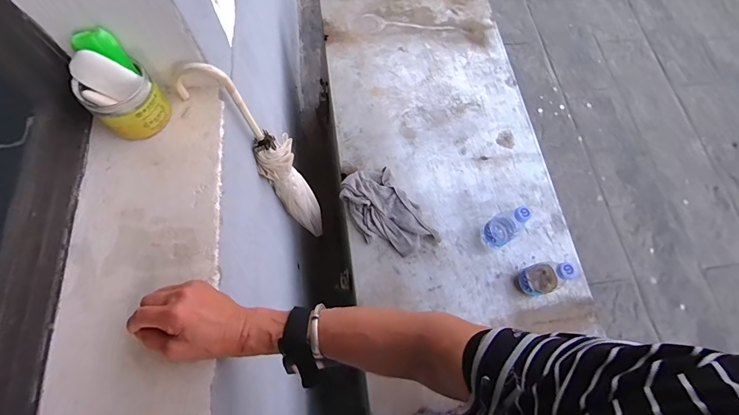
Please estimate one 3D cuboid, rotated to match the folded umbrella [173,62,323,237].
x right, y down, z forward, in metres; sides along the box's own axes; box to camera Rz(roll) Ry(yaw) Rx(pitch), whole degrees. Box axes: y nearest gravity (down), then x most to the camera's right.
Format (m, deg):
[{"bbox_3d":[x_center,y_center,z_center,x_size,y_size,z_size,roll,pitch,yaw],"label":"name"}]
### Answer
[{"bbox_3d":[-0.200,-0.064,0.816,0.109,0.674,0.093,38,75,13],"label":"folded umbrella"}]

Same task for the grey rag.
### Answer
[{"bbox_3d":[0.037,0.012,0.893,0.150,0.079,0.225,-32,73,-10],"label":"grey rag"}]

